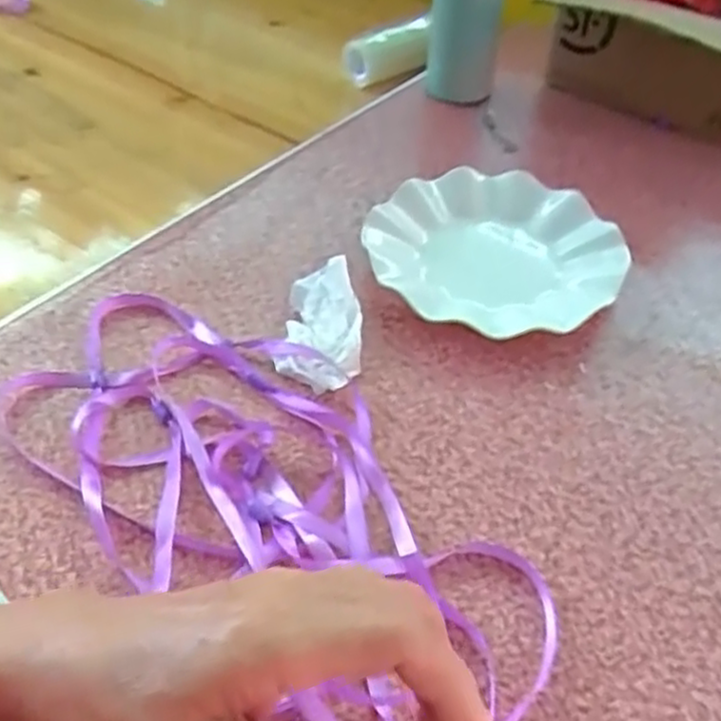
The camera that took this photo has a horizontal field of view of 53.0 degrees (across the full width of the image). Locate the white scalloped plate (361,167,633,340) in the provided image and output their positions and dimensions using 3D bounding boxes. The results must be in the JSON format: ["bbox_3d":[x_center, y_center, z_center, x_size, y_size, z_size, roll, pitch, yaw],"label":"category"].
[{"bbox_3d":[0.099,-0.081,0.538,0.176,0.028,0.176,1,48,-1],"label":"white scalloped plate"}]

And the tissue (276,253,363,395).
[{"bbox_3d":[-0.026,-0.026,0.485,0.052,0.029,0.093,2,48,1],"label":"tissue"}]

